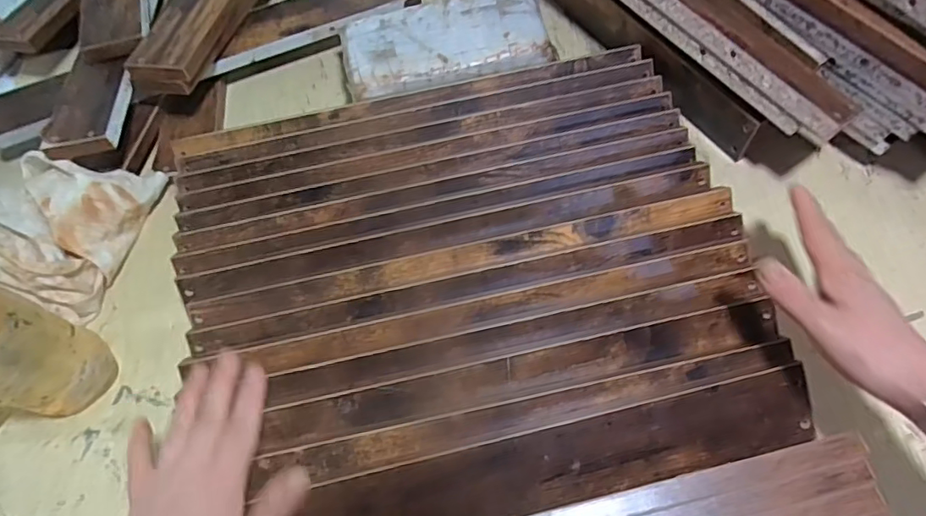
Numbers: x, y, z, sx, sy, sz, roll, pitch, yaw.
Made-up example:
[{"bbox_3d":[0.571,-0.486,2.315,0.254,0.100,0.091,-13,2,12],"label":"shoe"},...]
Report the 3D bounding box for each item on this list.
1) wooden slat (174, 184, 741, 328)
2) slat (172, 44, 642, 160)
[{"bbox_3d":[0.005,-0.001,0.463,0.458,0.013,0.026,-13,61,-3],"label":"wooden slat"},{"bbox_3d":[-0.049,-0.156,0.537,0.457,0.009,0.024,-13,61,-3],"label":"slat"}]

